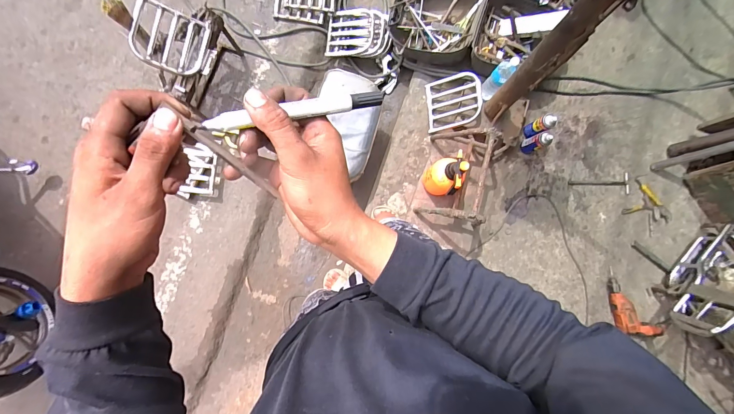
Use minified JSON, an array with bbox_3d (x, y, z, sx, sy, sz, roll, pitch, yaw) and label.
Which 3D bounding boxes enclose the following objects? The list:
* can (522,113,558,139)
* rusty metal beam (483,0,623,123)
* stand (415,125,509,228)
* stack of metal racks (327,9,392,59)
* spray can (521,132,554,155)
[{"bbox_3d":[0.770,-0.360,1.487,0.063,0.177,0.074,-31,86,-7],"label":"can"},{"bbox_3d":[0.571,-0.469,1.120,0.096,0.730,0.068,43,82,2],"label":"rusty metal beam"},{"bbox_3d":[0.419,-0.146,1.371,0.326,0.302,0.431,19,82,-1],"label":"stand"},{"bbox_3d":[-0.040,-0.879,1.661,0.310,0.095,0.238,5,83,-3],"label":"stack of metal racks"},{"bbox_3d":[0.754,-0.287,1.474,0.066,0.164,0.075,-26,85,-7],"label":"spray can"}]

